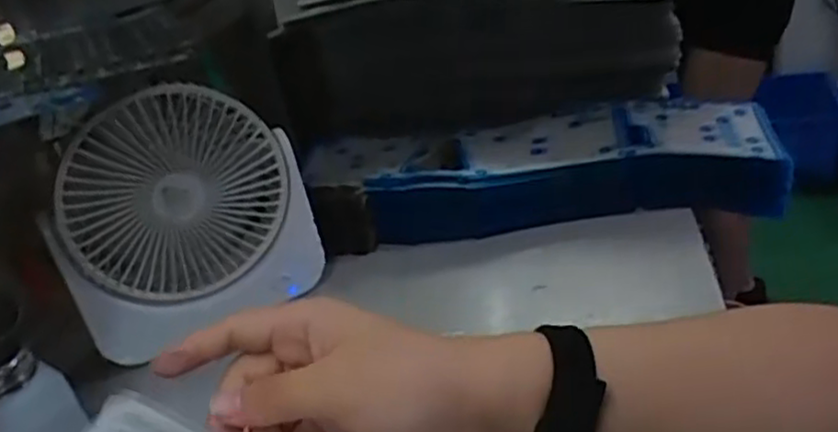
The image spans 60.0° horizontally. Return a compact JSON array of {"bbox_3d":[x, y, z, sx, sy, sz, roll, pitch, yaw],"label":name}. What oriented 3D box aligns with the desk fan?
[{"bbox_3d":[-0.180,0.000,0.555,0.181,0.183,0.062,-28,31,-29],"label":"desk fan"}]

